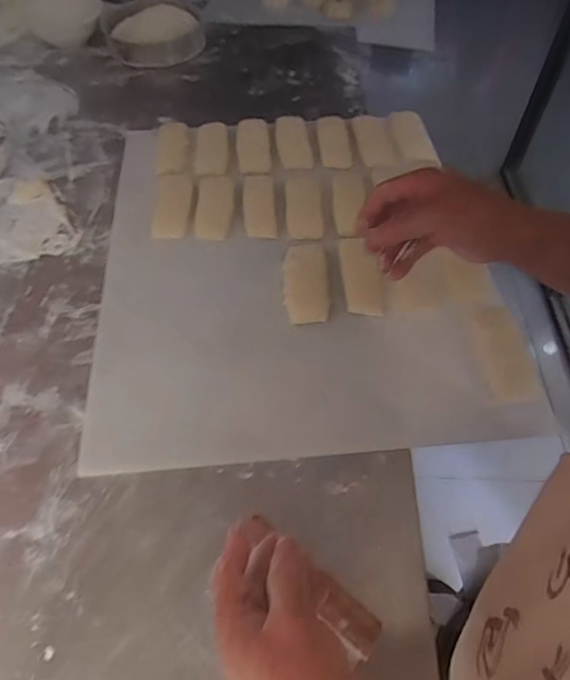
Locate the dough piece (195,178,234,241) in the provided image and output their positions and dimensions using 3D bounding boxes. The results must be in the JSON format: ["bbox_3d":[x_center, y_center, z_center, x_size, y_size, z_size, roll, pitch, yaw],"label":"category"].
[{"bbox_3d":[-0.101,-0.197,0.733,0.054,0.015,0.124,-1,56,-1],"label":"dough piece"}]

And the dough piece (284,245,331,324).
[{"bbox_3d":[0.027,-0.074,0.648,0.055,0.007,0.124,-1,55,-1],"label":"dough piece"}]

